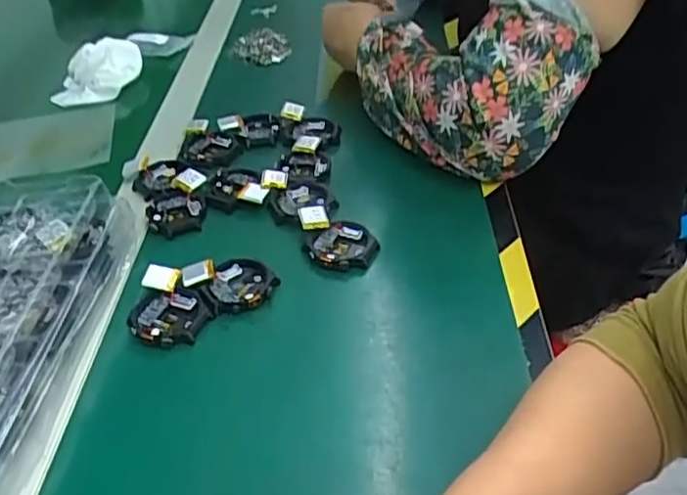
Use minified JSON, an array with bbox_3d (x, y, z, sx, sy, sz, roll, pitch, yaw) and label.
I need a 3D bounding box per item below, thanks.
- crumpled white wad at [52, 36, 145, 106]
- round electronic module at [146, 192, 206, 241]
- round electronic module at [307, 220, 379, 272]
[{"bbox_3d":[-0.274,-0.194,0.735,0.100,0.043,0.084,-8,39,-13],"label":"crumpled white wad"},{"bbox_3d":[-0.139,-0.027,0.550,0.047,0.012,0.047,1,38,-1],"label":"round electronic module"},{"bbox_3d":[0.000,0.000,0.507,0.047,0.009,0.048,1,38,-1],"label":"round electronic module"}]

